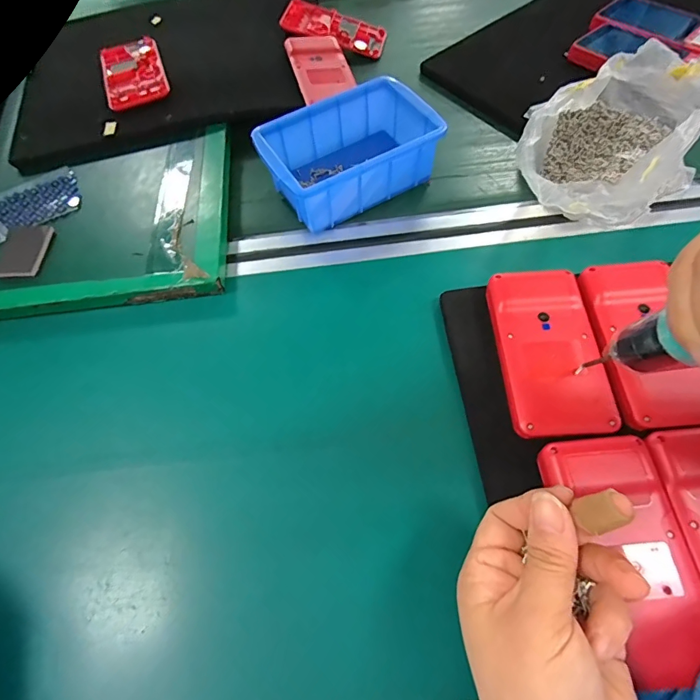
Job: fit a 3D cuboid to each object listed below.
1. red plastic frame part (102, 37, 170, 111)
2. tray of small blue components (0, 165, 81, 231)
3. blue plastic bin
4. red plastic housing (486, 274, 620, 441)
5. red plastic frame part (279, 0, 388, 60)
[{"bbox_3d":[-0.231,-0.298,0.435,0.062,0.005,0.121,-21,64,-6],"label":"red plastic frame part"},{"bbox_3d":[-0.288,-0.136,0.378,0.076,0.008,0.059,-31,65,-11],"label":"tray of small blue components"},{"bbox_3d":[-0.001,-0.173,0.366,0.144,0.055,0.096,-28,65,-10],"label":"blue plastic bin"},{"bbox_3d":[0.134,0.002,0.281,0.061,0.025,0.117,-4,63,2],"label":"red plastic housing"},{"bbox_3d":[-0.017,-0.381,0.483,0.119,0.007,0.063,15,63,-5],"label":"red plastic frame part"}]

